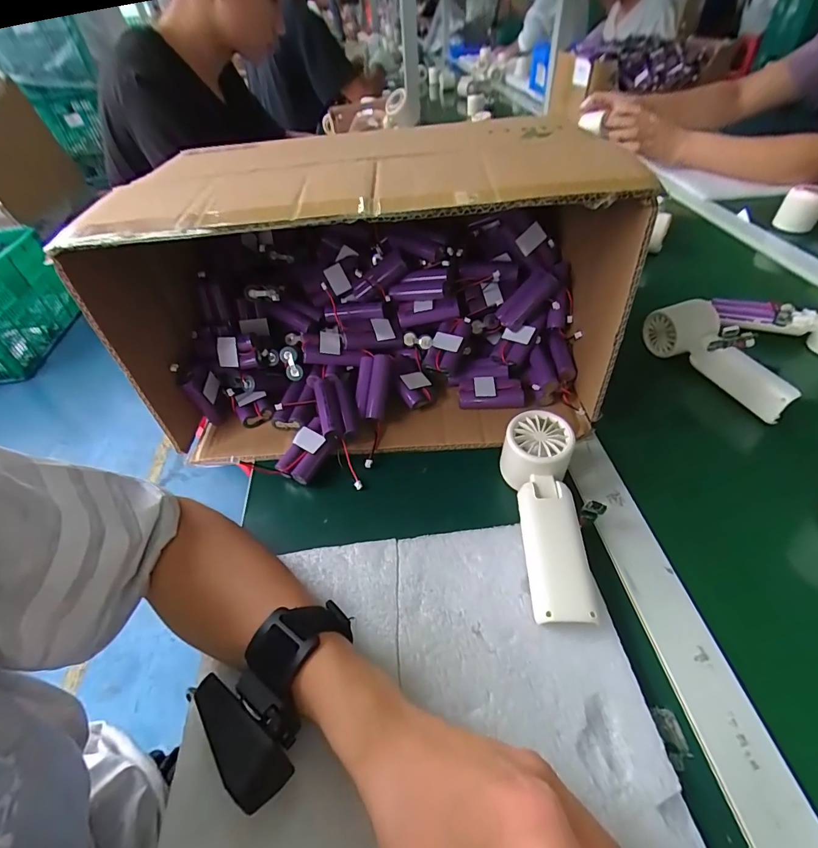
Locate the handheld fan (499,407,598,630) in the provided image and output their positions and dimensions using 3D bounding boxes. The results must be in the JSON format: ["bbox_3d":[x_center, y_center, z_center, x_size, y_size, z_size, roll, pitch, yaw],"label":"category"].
[{"bbox_3d":[0.107,0.064,0.323,0.051,0.045,0.158,-2,47,4],"label":"handheld fan"}]

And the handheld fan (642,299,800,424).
[{"bbox_3d":[0.330,-0.075,0.446,0.047,0.050,0.160,-21,49,-14],"label":"handheld fan"}]

